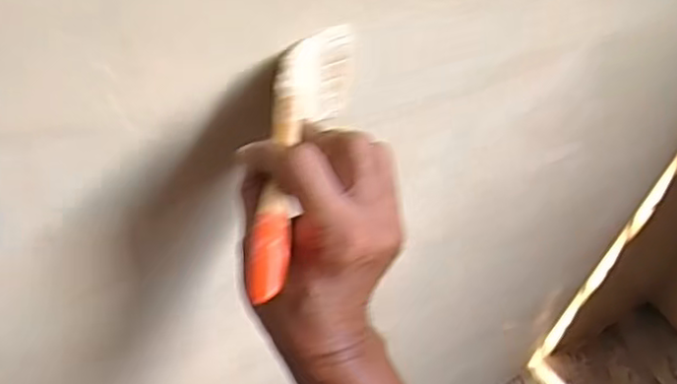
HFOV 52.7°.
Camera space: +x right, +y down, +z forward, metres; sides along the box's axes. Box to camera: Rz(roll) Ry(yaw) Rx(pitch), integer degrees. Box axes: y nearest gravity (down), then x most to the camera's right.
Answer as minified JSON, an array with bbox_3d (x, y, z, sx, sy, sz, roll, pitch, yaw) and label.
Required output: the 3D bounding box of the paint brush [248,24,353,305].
[{"bbox_3d":[-0.021,-0.017,0.388,0.037,0.060,0.197,6,46,4],"label":"paint brush"}]

